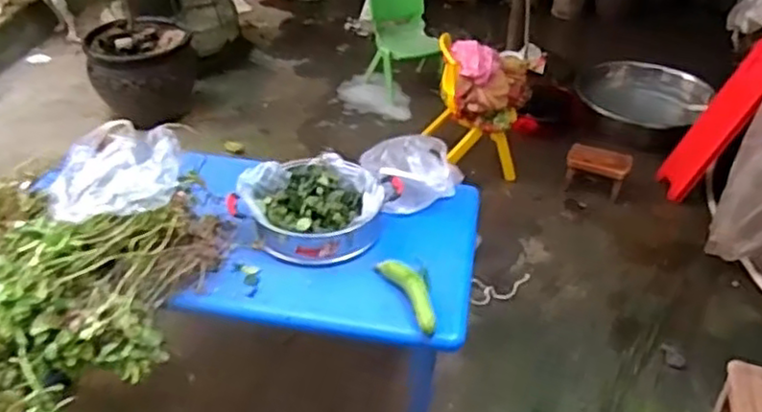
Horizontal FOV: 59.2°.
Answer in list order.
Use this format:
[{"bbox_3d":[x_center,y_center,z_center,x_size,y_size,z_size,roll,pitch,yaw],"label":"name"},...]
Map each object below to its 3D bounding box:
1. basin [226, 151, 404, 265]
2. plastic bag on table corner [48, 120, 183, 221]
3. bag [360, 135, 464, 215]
[{"bbox_3d":[-0.159,-0.011,1.645,0.322,0.101,0.321,1,37,-1],"label":"basin"},{"bbox_3d":[-0.578,-0.089,1.468,0.281,0.095,0.240,-14,40,-20],"label":"plastic bag on table corner"},{"bbox_3d":[0.091,-0.085,1.722,0.250,0.151,0.180,-4,38,-8],"label":"bag"}]

